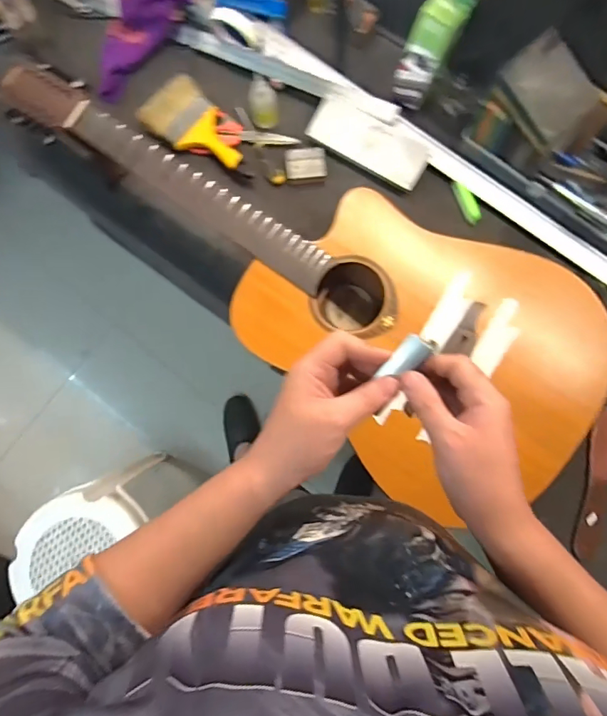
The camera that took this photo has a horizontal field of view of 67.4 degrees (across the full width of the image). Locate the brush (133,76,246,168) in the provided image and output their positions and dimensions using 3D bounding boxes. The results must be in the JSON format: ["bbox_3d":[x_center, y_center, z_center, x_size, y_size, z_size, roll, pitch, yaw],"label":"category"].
[{"bbox_3d":[-0.181,-0.398,0.791,0.201,0.038,0.112,41,85,6],"label":"brush"}]

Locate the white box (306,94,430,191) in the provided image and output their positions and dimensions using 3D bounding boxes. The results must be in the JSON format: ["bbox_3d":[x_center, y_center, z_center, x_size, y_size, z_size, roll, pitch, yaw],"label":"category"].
[{"bbox_3d":[0.108,-0.361,0.755,0.202,0.018,0.083,32,84,5],"label":"white box"}]

